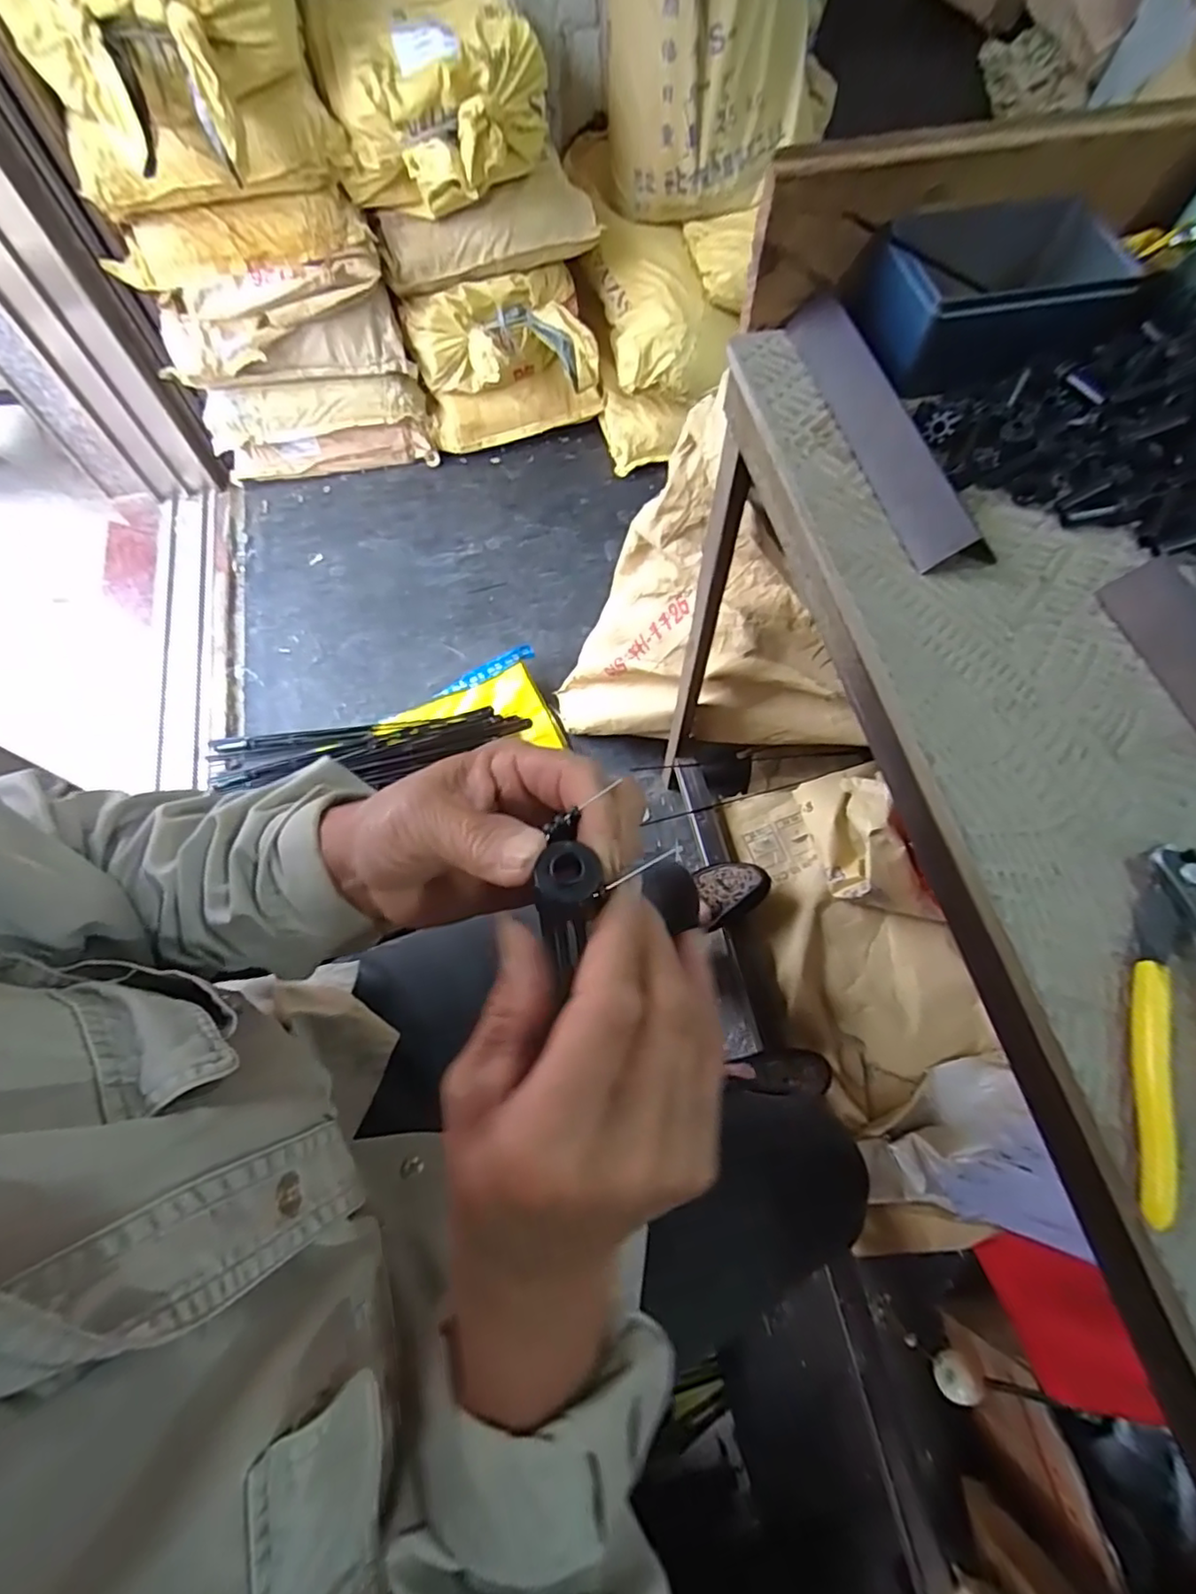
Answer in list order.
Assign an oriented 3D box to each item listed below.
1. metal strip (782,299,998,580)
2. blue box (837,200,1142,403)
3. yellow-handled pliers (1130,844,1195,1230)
[{"bbox_3d":[0.184,-0.243,0.422,0.038,0.023,0.231,-26,65,24],"label":"metal strip"},{"bbox_3d":[0.276,-0.345,0.435,0.183,0.056,0.109,-14,67,-5],"label":"blue box"},{"bbox_3d":[0.262,0.101,0.280,0.043,0.014,0.161,13,68,7],"label":"yellow-handled pliers"}]

